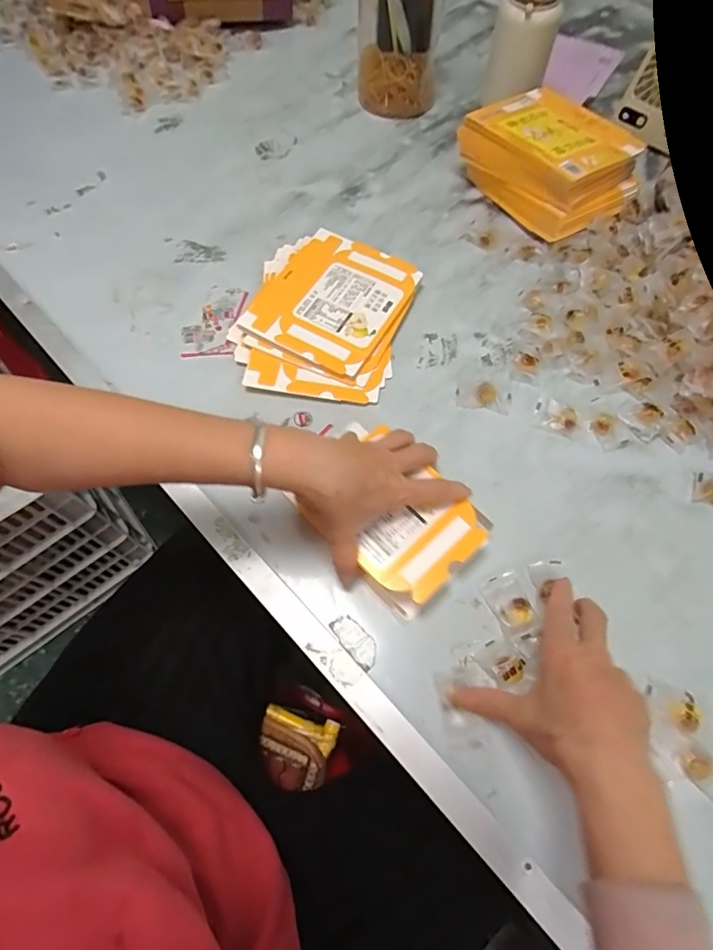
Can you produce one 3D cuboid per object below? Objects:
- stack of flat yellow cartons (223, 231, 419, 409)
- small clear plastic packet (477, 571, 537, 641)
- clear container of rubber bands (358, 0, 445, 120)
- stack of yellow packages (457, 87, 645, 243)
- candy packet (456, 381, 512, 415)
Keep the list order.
[{"bbox_3d":[-0.034,-0.176,0.535,0.169,0.025,0.210,15,66,7],"label":"stack of flat yellow cartons"},{"bbox_3d":[0.128,0.108,0.405,0.032,0.004,0.054,-26,55,2],"label":"small clear plastic packet"},{"bbox_3d":[0.059,-0.600,0.638,0.113,0.199,0.101,4,65,2],"label":"clear container of rubber bands"},{"bbox_3d":[0.239,-0.384,0.604,0.141,0.077,0.190,-32,68,-14],"label":"stack of yellow packages"},{"bbox_3d":[0.129,-0.080,0.497,0.055,0.008,0.032,12,65,6],"label":"candy packet"}]

